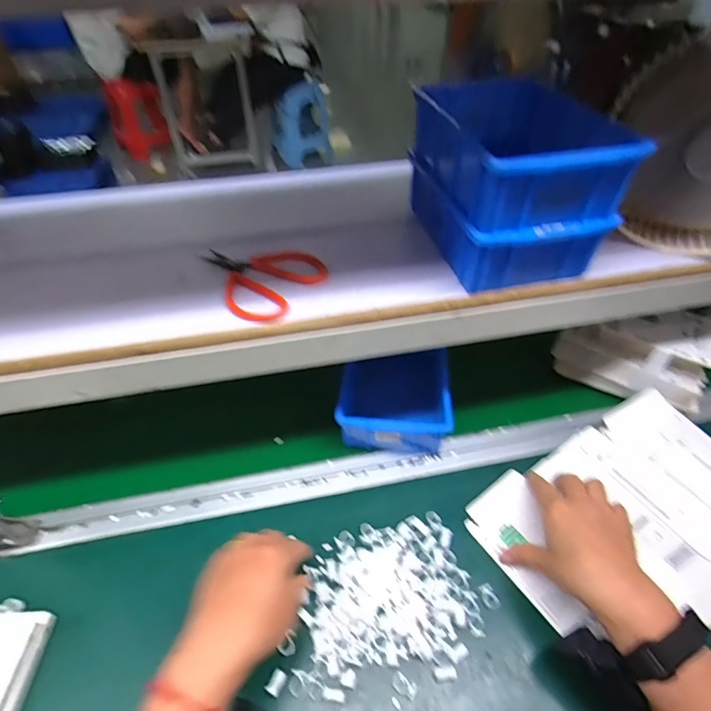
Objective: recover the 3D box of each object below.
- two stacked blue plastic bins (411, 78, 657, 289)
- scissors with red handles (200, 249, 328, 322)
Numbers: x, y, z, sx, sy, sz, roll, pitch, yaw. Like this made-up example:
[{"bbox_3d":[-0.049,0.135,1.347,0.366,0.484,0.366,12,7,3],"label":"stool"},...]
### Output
[{"bbox_3d":[0.145,-0.158,0.420,0.130,0.121,0.170,-10,46,-9],"label":"two stacked blue plastic bins"},{"bbox_3d":[-0.099,-0.081,0.427,0.118,0.019,0.093,27,51,25],"label":"scissors with red handles"}]

